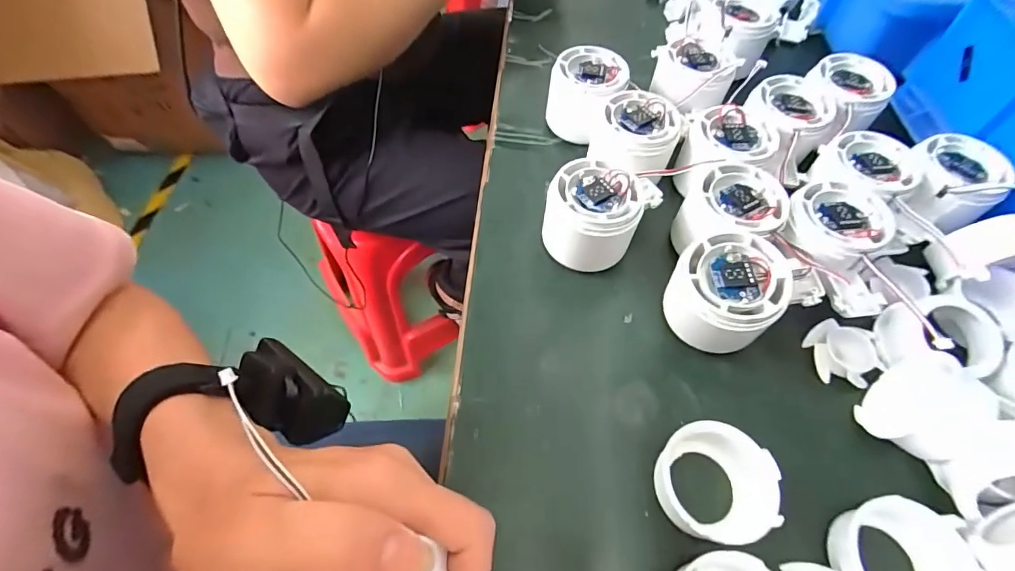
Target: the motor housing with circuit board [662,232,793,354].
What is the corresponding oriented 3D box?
[{"bbox_3d":[0.121,0.008,0.268,0.056,0.049,0.058,17,60,10],"label":"motor housing with circuit board"}]

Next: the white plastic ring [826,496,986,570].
[{"bbox_3d":[0.183,0.132,0.216,0.058,0.026,0.057,0,58,0],"label":"white plastic ring"}]

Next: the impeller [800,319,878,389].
[{"bbox_3d":[0.204,0.041,0.282,0.035,0.011,0.038,-7,58,-5],"label":"impeller"}]

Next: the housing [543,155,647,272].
[{"bbox_3d":[0.053,-0.042,0.301,0.056,0.048,0.057,0,58,0],"label":"housing"}]

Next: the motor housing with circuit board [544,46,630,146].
[{"bbox_3d":[0.060,-0.149,0.365,0.059,0.045,0.061,18,60,11],"label":"motor housing with circuit board"}]

